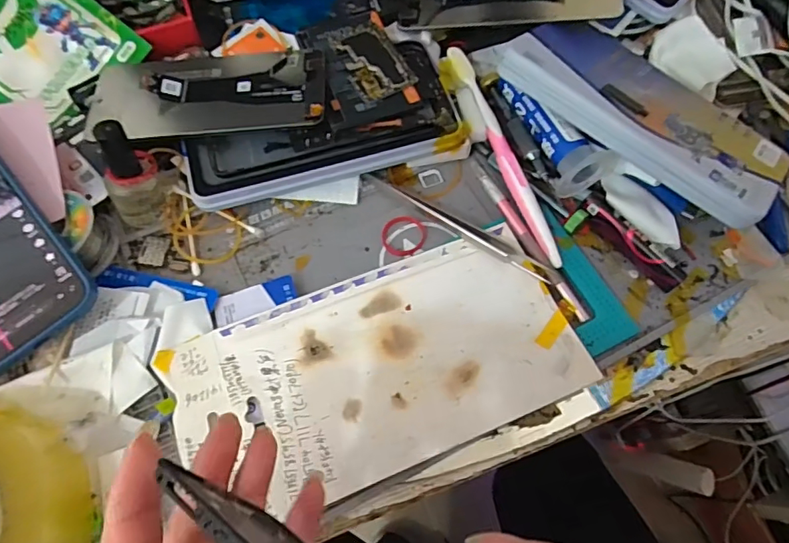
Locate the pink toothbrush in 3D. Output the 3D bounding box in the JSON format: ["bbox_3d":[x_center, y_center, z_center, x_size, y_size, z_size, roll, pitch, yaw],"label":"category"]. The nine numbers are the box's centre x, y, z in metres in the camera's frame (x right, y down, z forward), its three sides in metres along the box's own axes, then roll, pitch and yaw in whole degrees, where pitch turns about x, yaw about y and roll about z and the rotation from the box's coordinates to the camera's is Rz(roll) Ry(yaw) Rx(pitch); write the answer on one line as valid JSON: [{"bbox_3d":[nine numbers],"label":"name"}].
[{"bbox_3d":[0.075,-0.087,0.364,0.012,0.019,0.181,-18,66,-9],"label":"pink toothbrush"}]

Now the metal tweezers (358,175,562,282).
[{"bbox_3d":[0.043,-0.035,0.350,0.148,0.009,0.015,36,70,15],"label":"metal tweezers"}]

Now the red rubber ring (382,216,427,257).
[{"bbox_3d":[0.007,-0.025,0.357,0.031,0.004,0.029,0,65,-1],"label":"red rubber ring"}]

